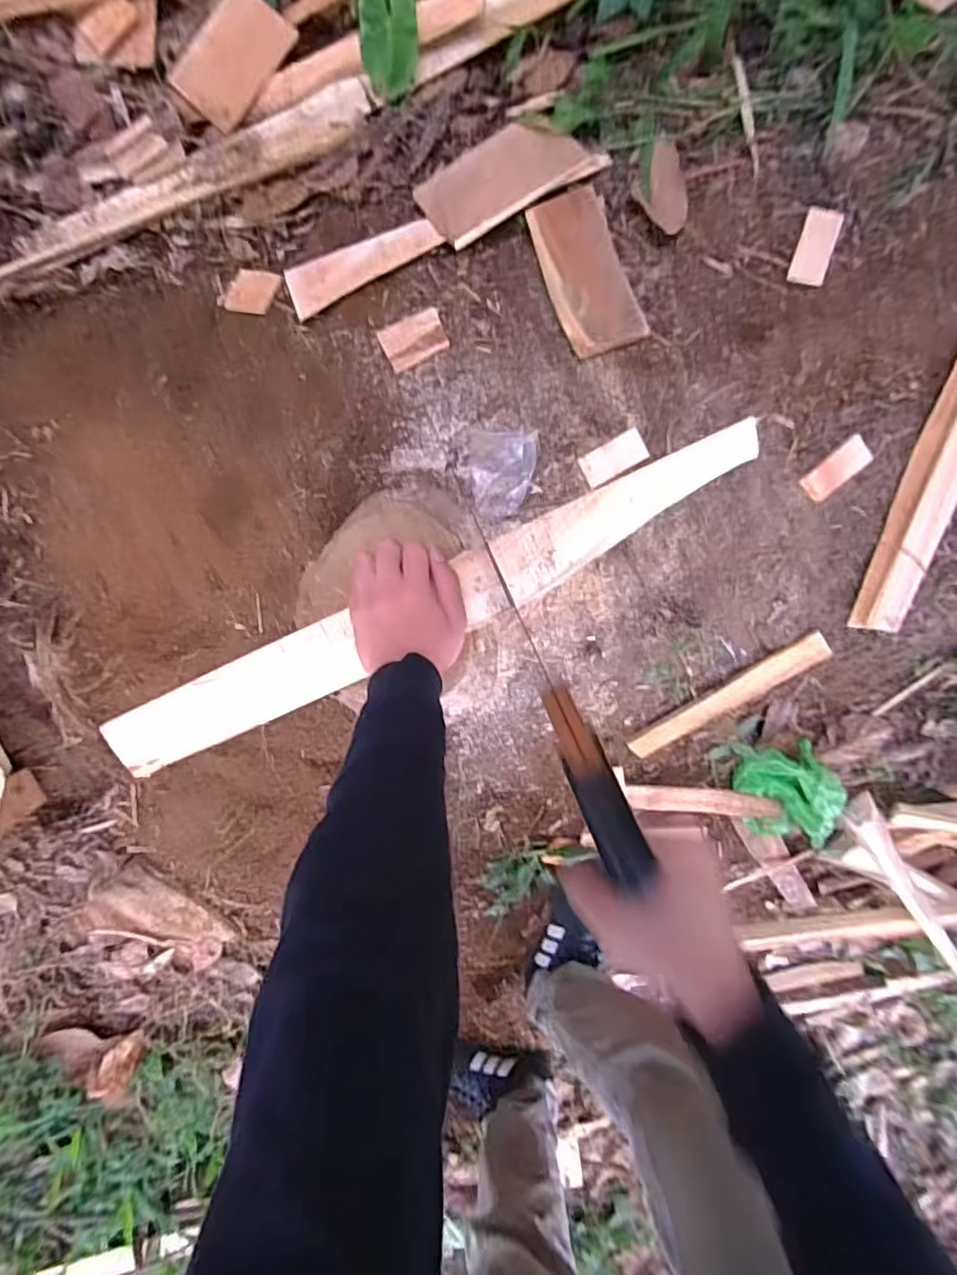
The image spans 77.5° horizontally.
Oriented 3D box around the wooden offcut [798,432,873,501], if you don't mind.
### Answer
[{"bbox_3d":[0.403,-0.189,0.670,0.035,0.007,0.076,45,108,-7],"label":"wooden offcut"}]

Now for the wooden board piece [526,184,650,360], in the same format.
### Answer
[{"bbox_3d":[0.120,-0.412,0.667,0.084,0.013,0.190,-17,84,-2],"label":"wooden board piece"}]

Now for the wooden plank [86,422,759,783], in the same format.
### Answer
[{"bbox_3d":[-0.051,-0.022,0.531,0.628,0.021,0.061,-25,96,7],"label":"wooden plank"}]

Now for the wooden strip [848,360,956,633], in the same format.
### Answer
[{"bbox_3d":[0.511,-0.196,0.652,0.060,0.017,0.395,19,109,16],"label":"wooden strip"}]

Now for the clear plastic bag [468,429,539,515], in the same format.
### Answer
[{"bbox_3d":[0.025,-0.182,0.655,0.069,0.044,0.092,2,95,-4],"label":"clear plastic bag"}]

